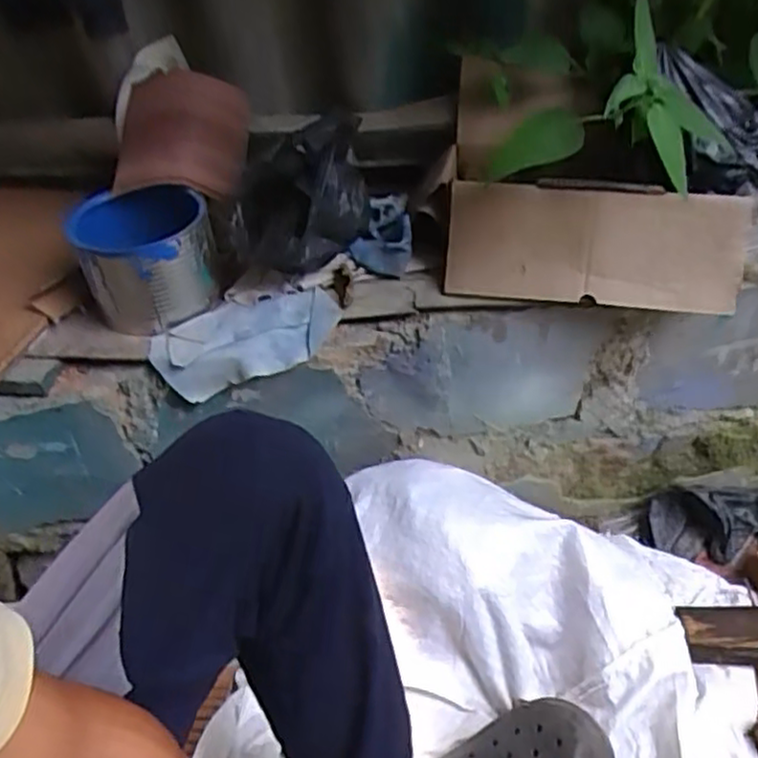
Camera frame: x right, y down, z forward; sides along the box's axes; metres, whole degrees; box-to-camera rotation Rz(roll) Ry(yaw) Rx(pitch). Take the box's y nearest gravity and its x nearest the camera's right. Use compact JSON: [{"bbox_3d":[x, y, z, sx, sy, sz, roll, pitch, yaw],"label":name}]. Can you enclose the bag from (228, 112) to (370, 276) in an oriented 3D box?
[{"bbox_3d":[-0.097,-0.206,0.811,0.163,0.154,0.130,-10,43,-3],"label":"bag"}]

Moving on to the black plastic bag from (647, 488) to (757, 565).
[{"bbox_3d":[0.539,0.187,0.964,0.320,0.053,0.109,-5,43,1],"label":"black plastic bag"}]

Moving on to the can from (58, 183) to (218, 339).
[{"bbox_3d":[-0.270,-0.145,0.826,0.149,0.114,0.159,-3,43,3],"label":"can"}]

